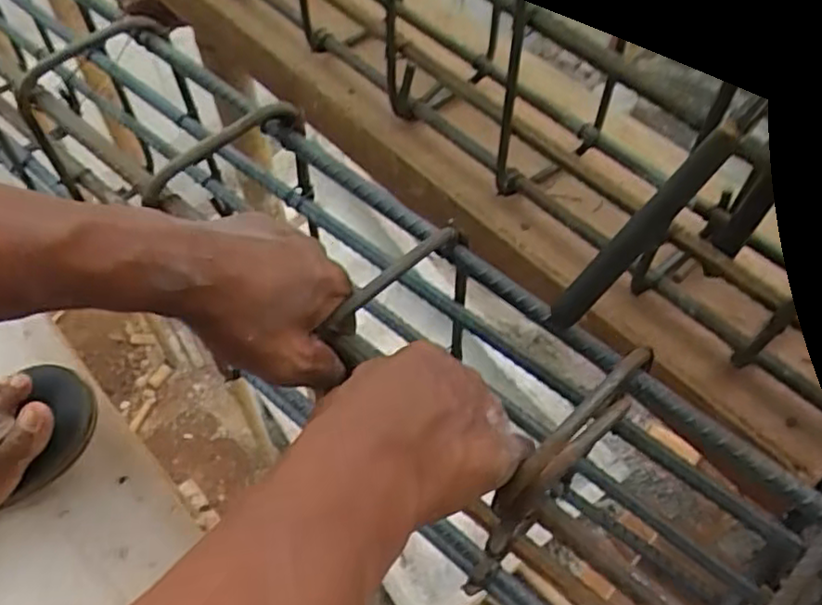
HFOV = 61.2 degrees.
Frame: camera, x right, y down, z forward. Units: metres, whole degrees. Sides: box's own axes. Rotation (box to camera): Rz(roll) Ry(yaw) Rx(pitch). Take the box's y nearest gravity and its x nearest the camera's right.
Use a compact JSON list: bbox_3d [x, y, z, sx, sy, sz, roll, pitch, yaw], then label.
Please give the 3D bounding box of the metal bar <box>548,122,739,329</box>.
[{"bbox_3d":[0.110,-0.033,0.337,0.016,0.123,0.015,4,40,-54],"label":"metal bar"}]

